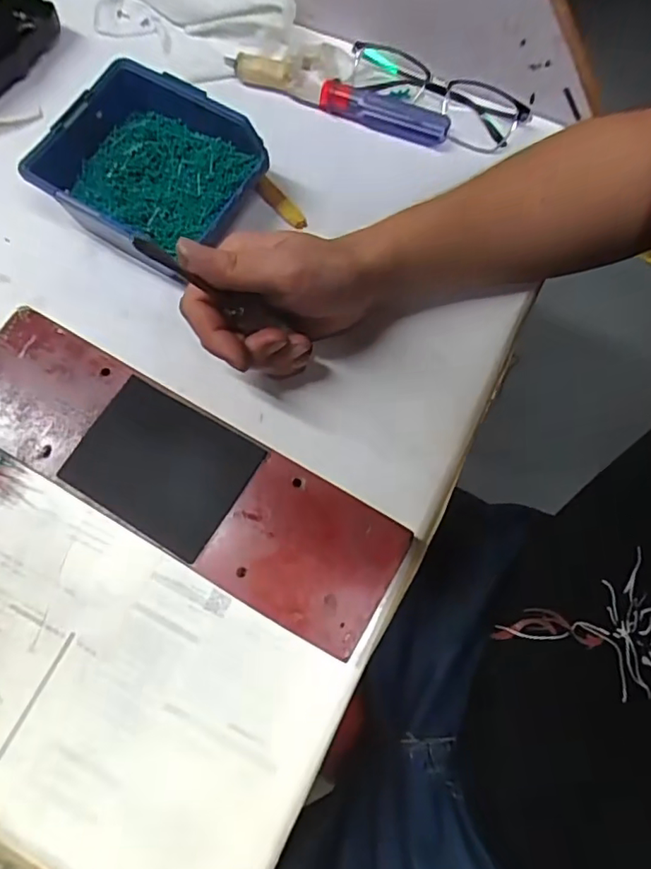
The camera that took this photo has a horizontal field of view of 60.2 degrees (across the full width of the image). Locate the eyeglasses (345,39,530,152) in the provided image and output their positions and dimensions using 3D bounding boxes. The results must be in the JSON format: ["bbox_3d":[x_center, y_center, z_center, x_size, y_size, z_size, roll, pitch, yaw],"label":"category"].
[{"bbox_3d":[0.082,-0.267,0.439,0.147,0.023,0.052,28,75,6],"label":"eyeglasses"}]

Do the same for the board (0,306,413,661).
[{"bbox_3d":[-0.093,0.024,0.347,0.287,0.030,0.080,30,75,6],"label":"board"}]

